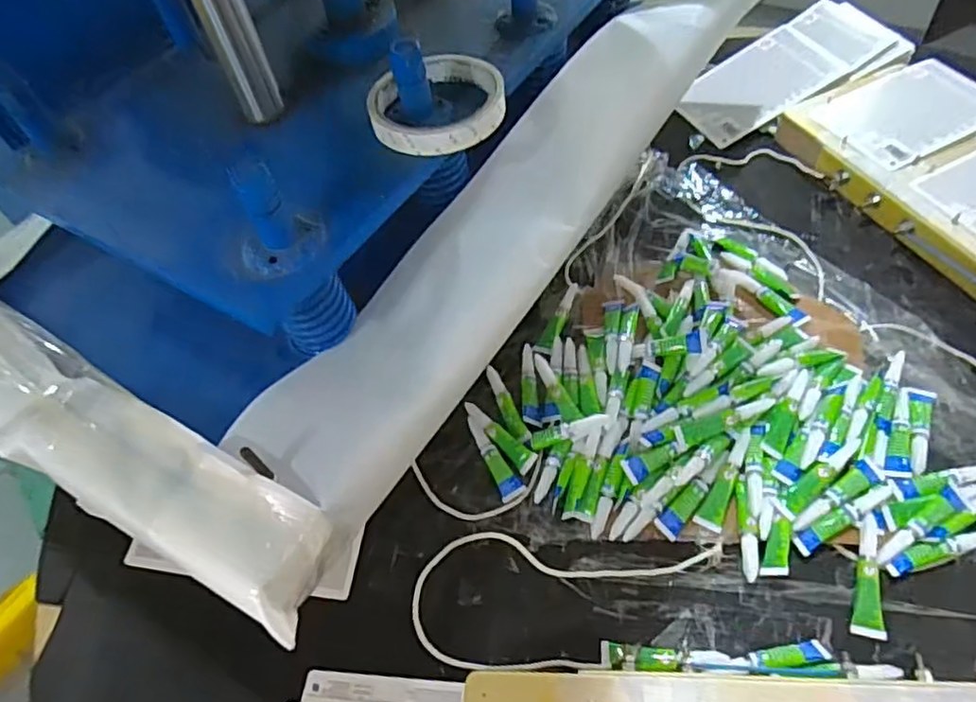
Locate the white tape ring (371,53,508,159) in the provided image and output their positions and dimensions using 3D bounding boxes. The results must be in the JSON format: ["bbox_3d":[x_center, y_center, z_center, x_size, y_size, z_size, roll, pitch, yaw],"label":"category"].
[{"bbox_3d":[-0.033,-0.166,0.428,0.088,0.023,0.090,-2,51,2],"label":"white tape ring"}]

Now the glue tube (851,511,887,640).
[{"bbox_3d":[0.264,0.154,0.446,0.019,0.010,0.082,9,67,10],"label":"glue tube"}]

